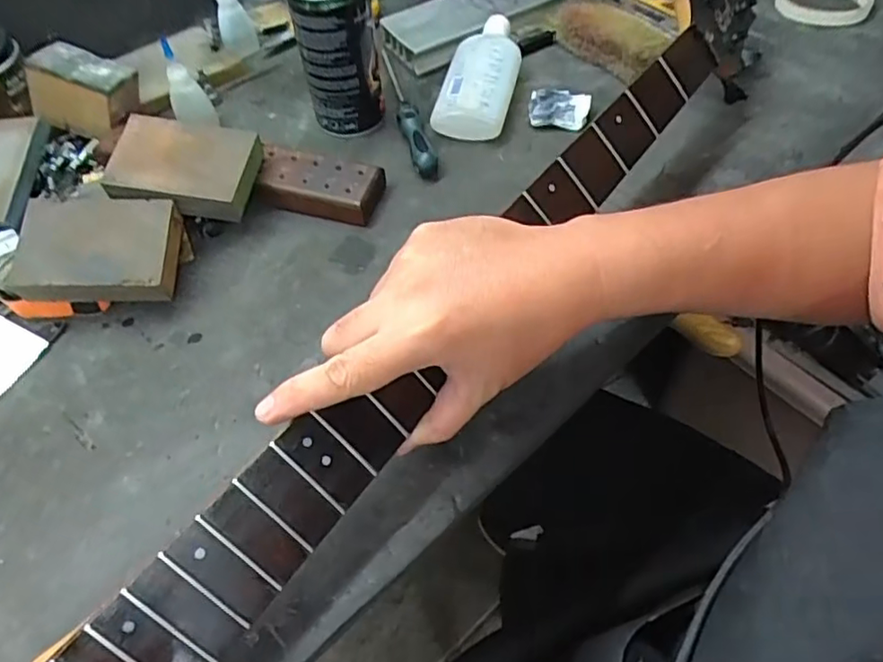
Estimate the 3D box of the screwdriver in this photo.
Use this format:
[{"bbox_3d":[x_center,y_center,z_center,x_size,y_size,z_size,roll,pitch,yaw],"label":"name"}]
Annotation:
[{"bbox_3d":[-0.038,-0.210,0.553,0.018,0.017,0.207,-14,55,-6],"label":"screwdriver"}]

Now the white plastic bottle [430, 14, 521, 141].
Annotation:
[{"bbox_3d":[0.037,-0.234,0.552,0.062,0.035,0.142,10,56,11],"label":"white plastic bottle"}]

